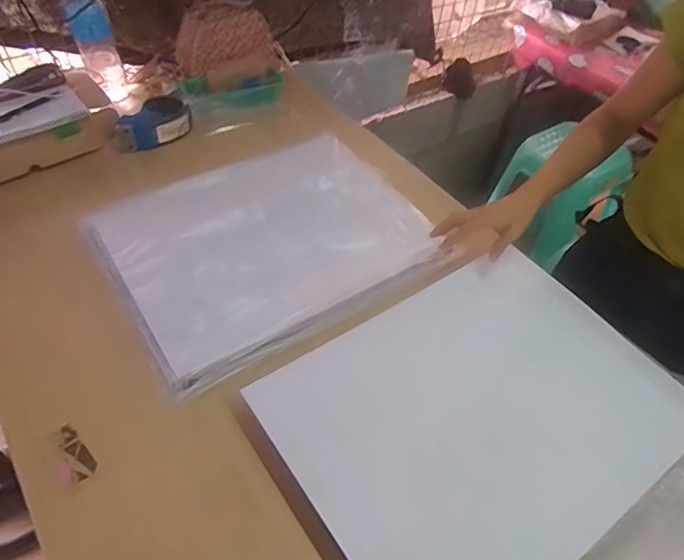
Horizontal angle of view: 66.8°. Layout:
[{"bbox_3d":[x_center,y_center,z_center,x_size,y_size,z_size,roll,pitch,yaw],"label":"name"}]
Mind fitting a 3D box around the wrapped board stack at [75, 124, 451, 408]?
[{"bbox_3d":[-0.120,-0.079,0.922,0.531,0.033,0.423,-27,56,-24],"label":"wrapped board stack"}]

